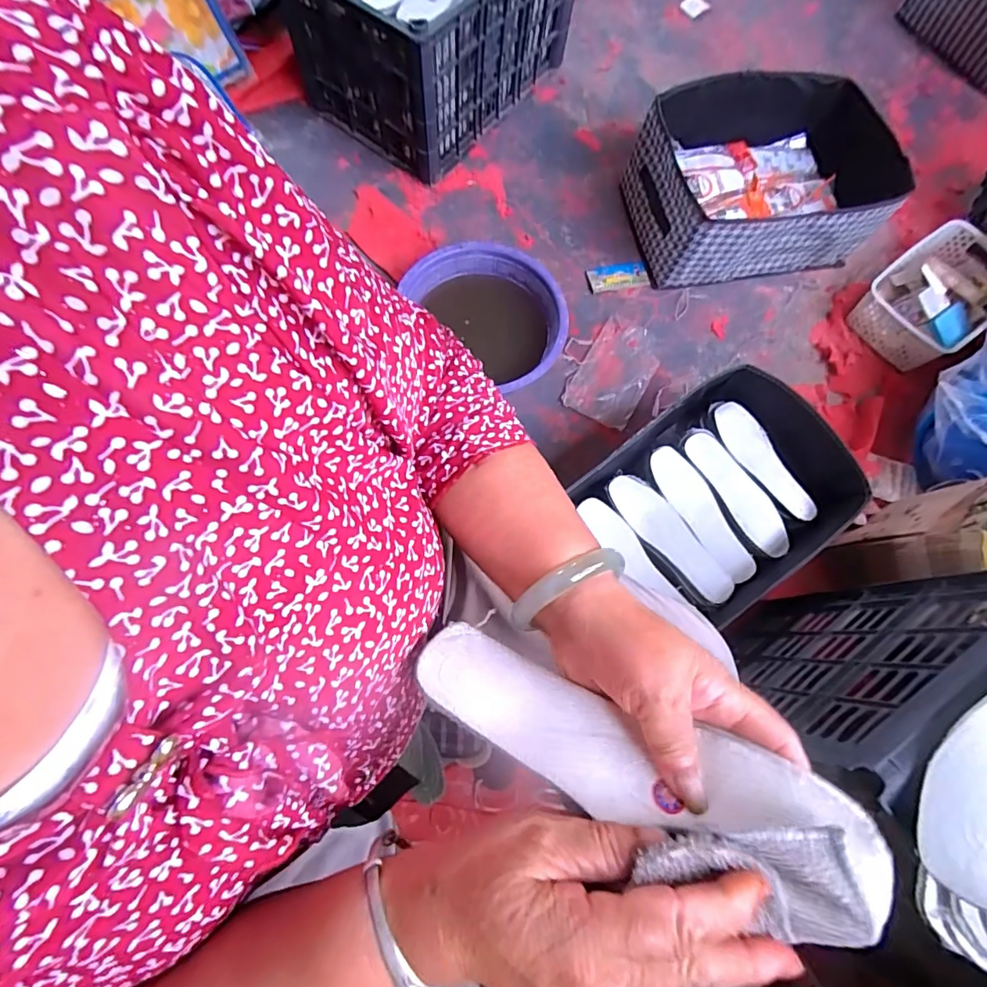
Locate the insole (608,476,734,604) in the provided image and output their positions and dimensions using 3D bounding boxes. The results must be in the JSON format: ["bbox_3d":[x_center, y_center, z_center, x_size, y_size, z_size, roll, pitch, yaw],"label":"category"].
[{"bbox_3d":[0.267,0.064,0.763,0.064,0.017,0.228,-40,79,-12],"label":"insole"}]

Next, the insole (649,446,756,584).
[{"bbox_3d":[0.321,0.028,0.774,0.072,0.018,0.226,-31,78,-10],"label":"insole"}]

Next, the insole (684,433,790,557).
[{"bbox_3d":[0.384,-0.003,0.795,0.069,0.014,0.218,-30,78,-10],"label":"insole"}]

